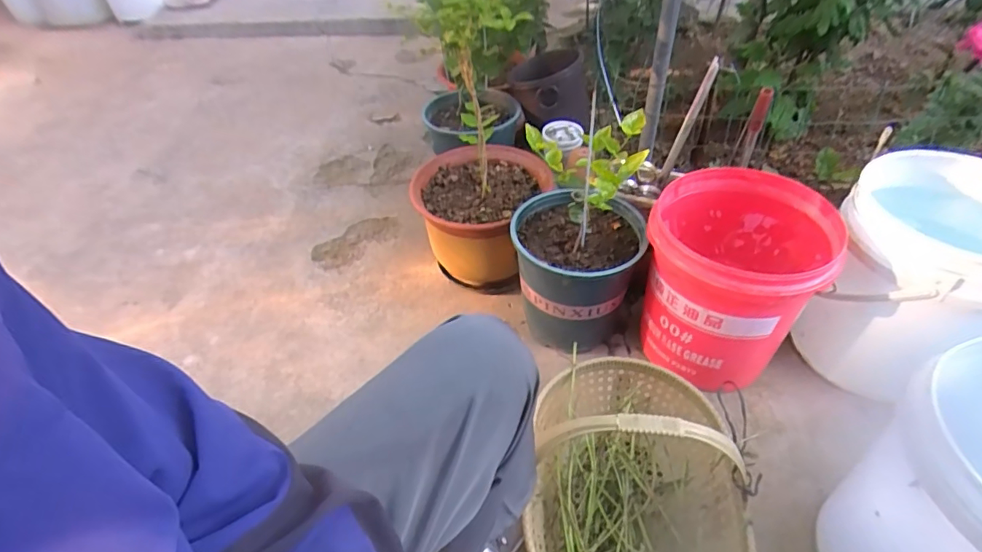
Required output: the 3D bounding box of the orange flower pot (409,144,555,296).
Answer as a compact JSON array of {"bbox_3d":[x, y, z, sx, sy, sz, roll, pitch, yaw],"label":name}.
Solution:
[{"bbox_3d":[-0.023,-0.120,1.172,0.279,0.251,0.259,-2,43,2],"label":"orange flower pot"}]

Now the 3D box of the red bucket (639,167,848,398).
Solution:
[{"bbox_3d":[0.423,0.010,0.937,0.280,0.300,0.279,-2,43,2],"label":"red bucket"}]

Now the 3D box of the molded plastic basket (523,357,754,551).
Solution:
[{"bbox_3d":[0.207,0.287,0.726,0.280,0.281,0.409,4,45,6],"label":"molded plastic basket"}]

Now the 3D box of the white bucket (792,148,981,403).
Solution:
[{"bbox_3d":[0.739,0.022,0.919,0.280,0.366,0.302,-1,44,1],"label":"white bucket"}]

